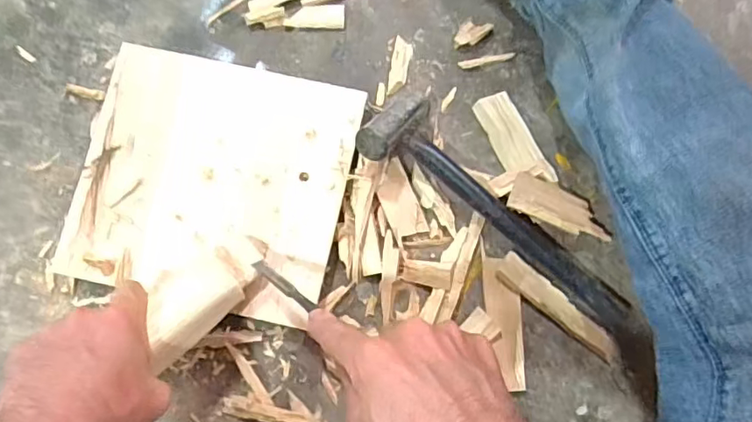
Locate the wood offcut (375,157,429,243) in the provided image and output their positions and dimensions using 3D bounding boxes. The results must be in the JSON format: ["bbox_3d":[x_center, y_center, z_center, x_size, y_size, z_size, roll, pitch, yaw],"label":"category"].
[{"bbox_3d":[0.021,-0.009,0.515,0.032,0.009,0.072,-23,82,-3],"label":"wood offcut"}]

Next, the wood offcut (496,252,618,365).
[{"bbox_3d":[0.165,0.087,0.503,0.126,0.015,0.029,38,84,6],"label":"wood offcut"}]

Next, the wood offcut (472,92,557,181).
[{"bbox_3d":[0.130,-0.067,0.528,0.040,0.020,0.095,-24,82,-3],"label":"wood offcut"}]

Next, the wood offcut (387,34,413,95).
[{"bbox_3d":[0.023,-0.142,0.546,0.017,0.008,0.058,12,82,3],"label":"wood offcut"}]

